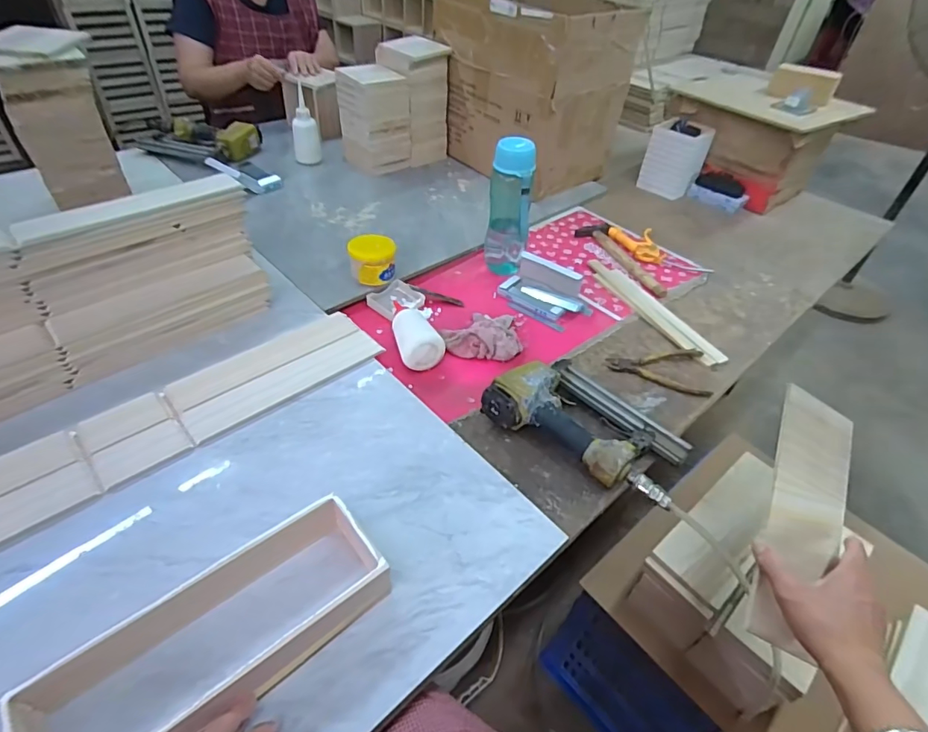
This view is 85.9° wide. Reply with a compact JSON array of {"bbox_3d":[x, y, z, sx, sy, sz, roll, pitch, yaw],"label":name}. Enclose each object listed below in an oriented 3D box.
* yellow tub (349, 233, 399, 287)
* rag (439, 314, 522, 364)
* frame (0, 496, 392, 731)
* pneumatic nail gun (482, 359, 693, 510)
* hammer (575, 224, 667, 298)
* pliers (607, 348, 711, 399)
[{"bbox_3d":[-0.156,-0.179,0.856,0.077,0.070,0.075,-1,44,-3],"label":"yellow tub"},{"bbox_3d":[0.031,-0.059,0.794,0.119,0.034,0.107,6,44,3],"label":"rag"},{"bbox_3d":[-0.211,0.234,0.430,0.285,0.060,0.118,-27,51,-32],"label":"frame"},{"bbox_3d":[0.164,0.067,0.647,0.245,0.066,0.154,29,50,25],"label":"pneumatic nail gun"},{"bbox_3d":[0.303,-0.220,0.995,0.080,0.020,0.259,-8,45,-11],"label":"hammer"},{"bbox_3d":[0.299,-0.001,0.768,0.146,0.012,0.101,10,45,7],"label":"pliers"}]

